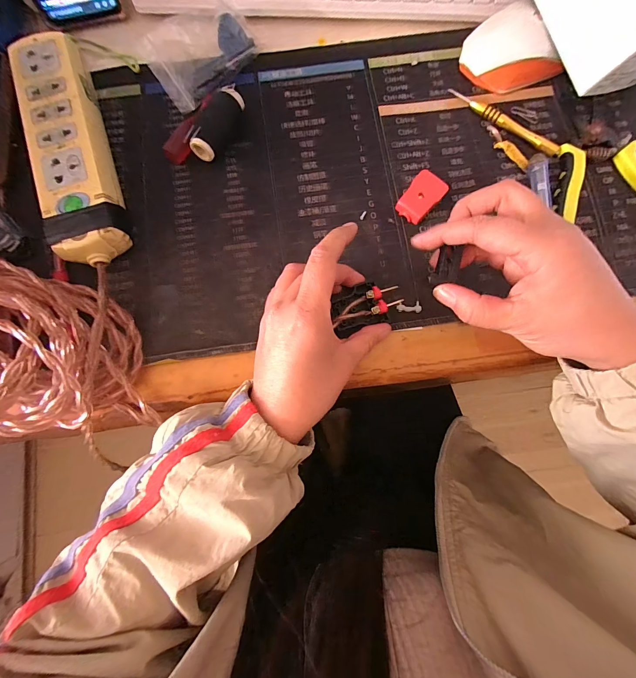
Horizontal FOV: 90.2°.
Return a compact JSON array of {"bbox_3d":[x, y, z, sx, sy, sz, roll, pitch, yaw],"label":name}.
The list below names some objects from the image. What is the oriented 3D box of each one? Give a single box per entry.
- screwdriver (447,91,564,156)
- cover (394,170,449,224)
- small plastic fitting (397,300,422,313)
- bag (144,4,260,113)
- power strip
[{"bbox_3d":[0.174,-0.203,0.296,0.116,0.009,0.010,40,83,5],"label":"screwdriver"},{"bbox_3d":[0.091,-0.125,0.281,0.028,0.016,0.041,41,83,5],"label":"cover"},{"bbox_3d":[0.079,-0.027,0.272,0.021,0.004,0.010,-6,82,-1],"label":"small plastic fitting"},{"bbox_3d":[-0.107,-0.269,0.297,0.093,0.026,0.058,-33,83,-5],"label":"bag"},{"bbox_3d":[-0.213,-0.163,0.276,0.053,0.038,0.209,-18,82,-3],"label":"power strip"}]

